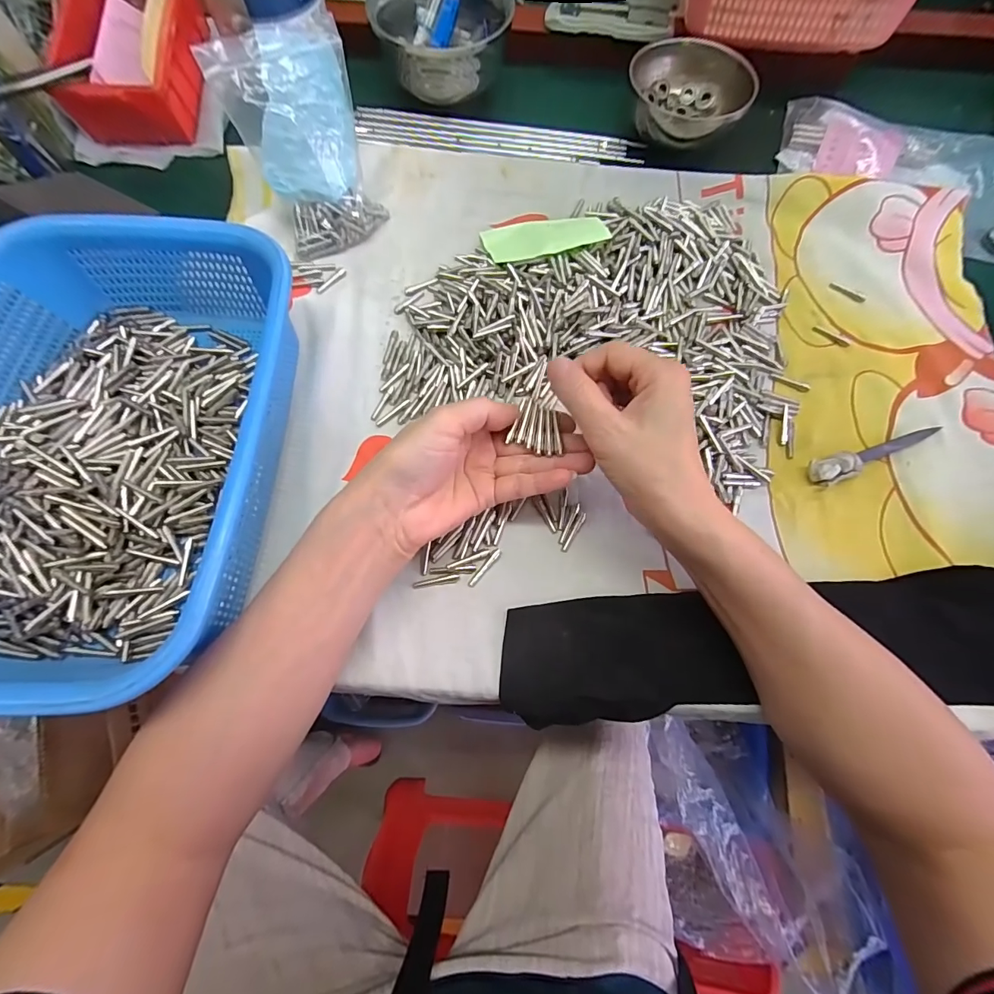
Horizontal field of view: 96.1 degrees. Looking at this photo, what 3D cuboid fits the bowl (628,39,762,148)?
[{"bbox_3d":[0.172,-0.357,0.404,0.102,0.047,0.102,0,71,-1],"label":"bowl"}]

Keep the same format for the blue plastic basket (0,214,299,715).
[{"bbox_3d":[-0.233,-0.036,0.272,0.207,0.070,0.280,5,71,1],"label":"blue plastic basket"}]

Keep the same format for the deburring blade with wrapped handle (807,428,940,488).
[{"bbox_3d":[0.263,-0.034,0.312,0.104,0.014,0.019,-23,73,-8],"label":"deburring blade with wrapped handle"}]

